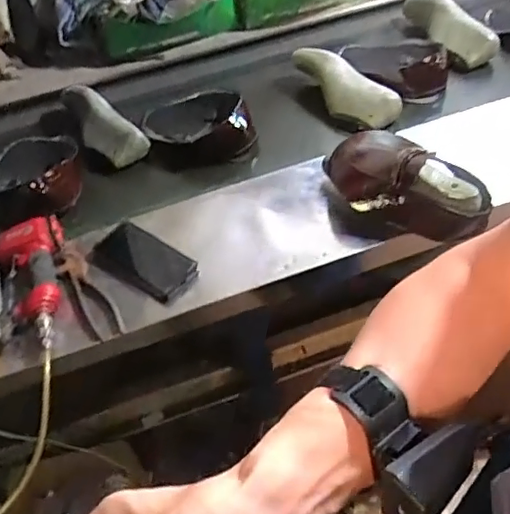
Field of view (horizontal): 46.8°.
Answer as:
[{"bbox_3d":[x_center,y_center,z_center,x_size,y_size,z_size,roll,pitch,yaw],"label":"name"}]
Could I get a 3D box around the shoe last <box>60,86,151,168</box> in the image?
[{"bbox_3d":[-0.304,-0.260,1.188,0.073,0.105,0.220,-36,55,-22],"label":"shoe last"}]

